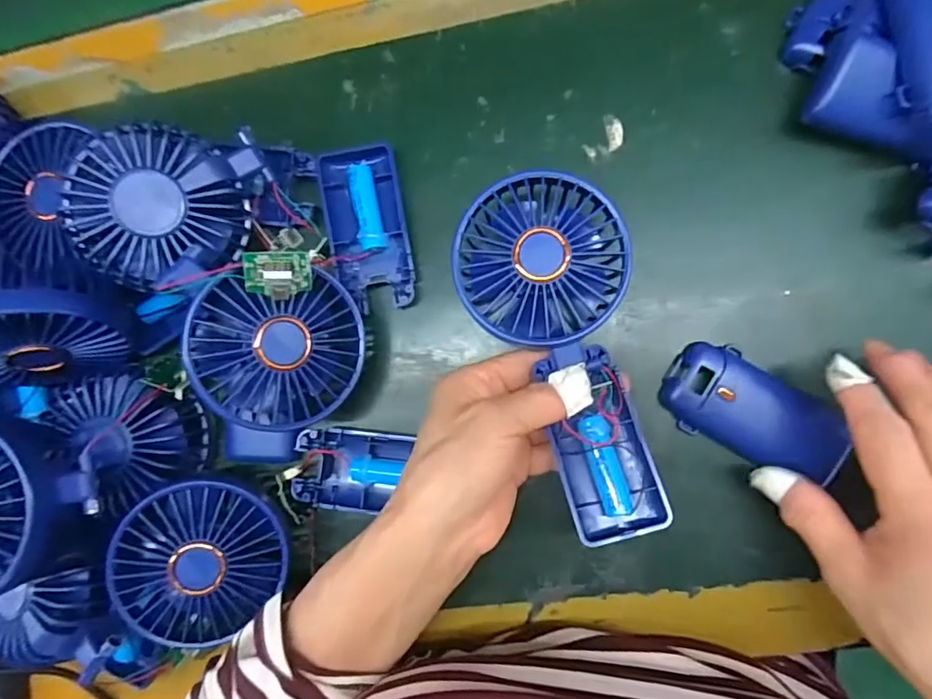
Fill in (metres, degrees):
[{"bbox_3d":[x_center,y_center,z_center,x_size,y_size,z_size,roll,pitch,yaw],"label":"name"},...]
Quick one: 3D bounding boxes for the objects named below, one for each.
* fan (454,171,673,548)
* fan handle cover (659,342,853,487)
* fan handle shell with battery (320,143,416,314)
[{"bbox_3d":[0.051,0.002,0.268,0.078,0.028,0.178,-16,90,6],"label":"fan"},{"bbox_3d":[0.150,0.033,0.280,0.090,0.019,0.045,29,92,9],"label":"fan handle cover"},{"bbox_3d":[-0.055,-0.069,0.308,0.044,0.017,0.091,-9,88,7],"label":"fan handle shell with battery"}]

